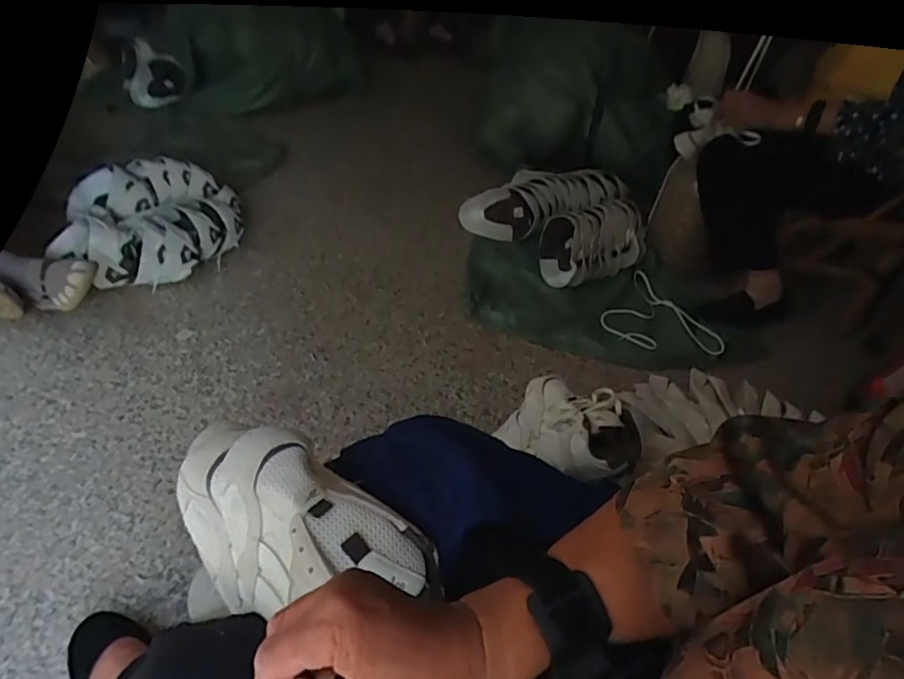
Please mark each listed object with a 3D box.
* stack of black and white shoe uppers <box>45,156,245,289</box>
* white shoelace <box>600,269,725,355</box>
[{"bbox_3d":[-0.757,-0.308,1.401,0.421,0.132,0.452,-11,45,-20],"label":"stack of black and white shoe uppers"},{"bbox_3d":[0.533,-0.063,1.346,0.275,0.052,0.263,2,45,-2],"label":"white shoelace"}]

